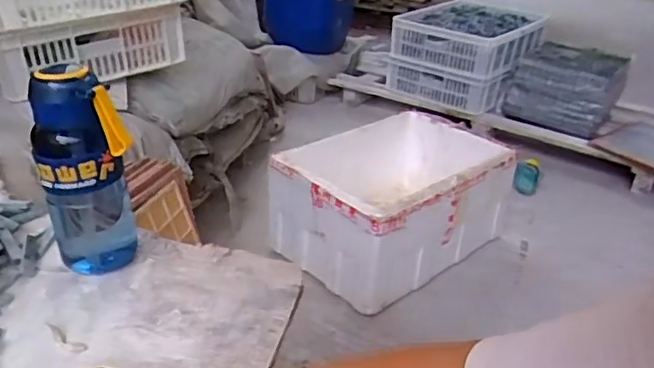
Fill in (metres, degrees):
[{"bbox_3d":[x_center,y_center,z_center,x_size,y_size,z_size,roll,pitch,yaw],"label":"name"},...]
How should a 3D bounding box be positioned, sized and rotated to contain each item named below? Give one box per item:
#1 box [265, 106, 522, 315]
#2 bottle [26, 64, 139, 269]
[{"bbox_3d":[0.171,0.023,1.466,0.585,0.245,0.392,-20,36,-36],"label":"box"},{"bbox_3d":[-0.251,-0.011,0.612,0.087,0.221,0.068,-10,34,-24],"label":"bottle"}]

